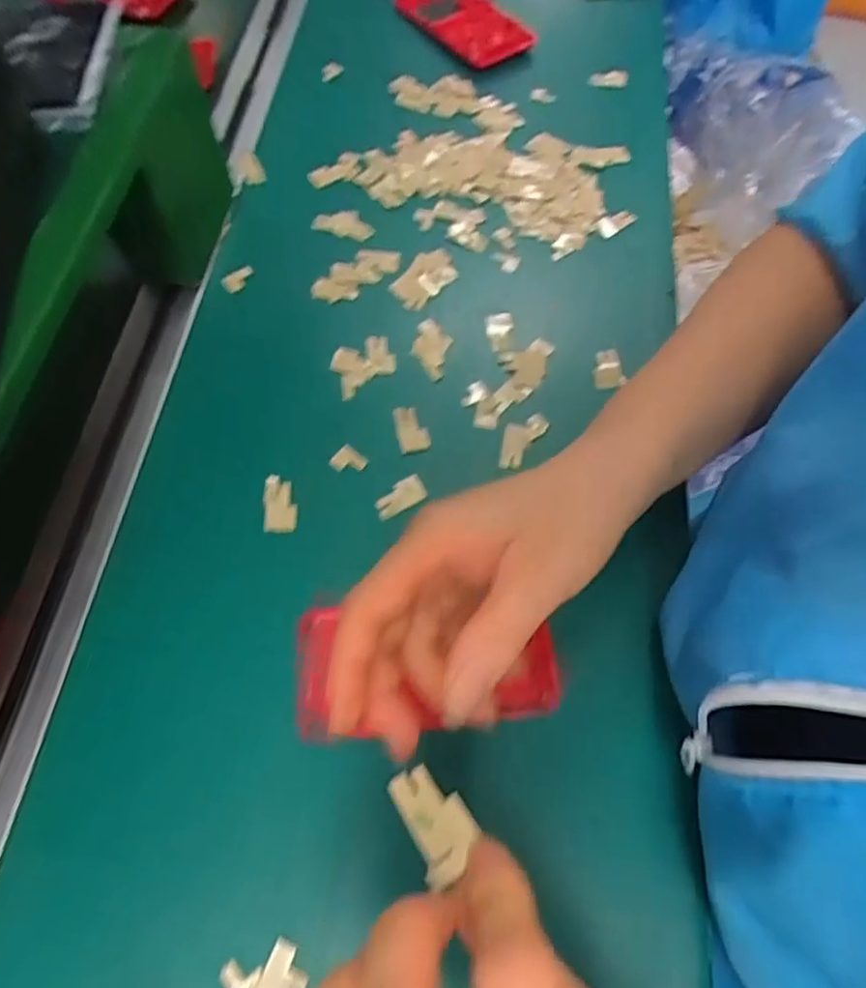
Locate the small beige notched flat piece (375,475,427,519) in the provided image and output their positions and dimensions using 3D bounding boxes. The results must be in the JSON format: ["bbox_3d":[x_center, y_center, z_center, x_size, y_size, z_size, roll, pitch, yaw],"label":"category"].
[{"bbox_3d":[-0.018,0.002,0.360,0.029,0.005,0.016,-27,67,-13],"label":"small beige notched flat piece"}]

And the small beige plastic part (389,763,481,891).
[{"bbox_3d":[0.001,0.096,0.195,0.018,0.004,0.032,-26,43,-10],"label":"small beige plastic part"}]

